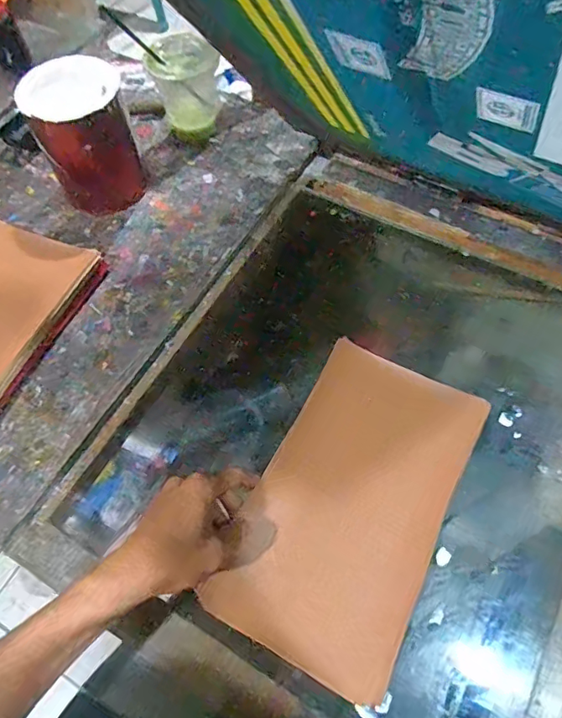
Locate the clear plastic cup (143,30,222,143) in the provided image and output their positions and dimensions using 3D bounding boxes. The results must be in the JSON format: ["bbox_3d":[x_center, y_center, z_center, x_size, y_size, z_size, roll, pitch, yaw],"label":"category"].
[{"bbox_3d":[-0.124,-0.359,0.672,0.081,0.118,0.104,-12,61,-6],"label":"clear plastic cup"}]

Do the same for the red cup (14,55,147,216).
[{"bbox_3d":[-0.227,-0.257,0.604,0.104,0.150,0.085,-21,62,-11],"label":"red cup"}]

